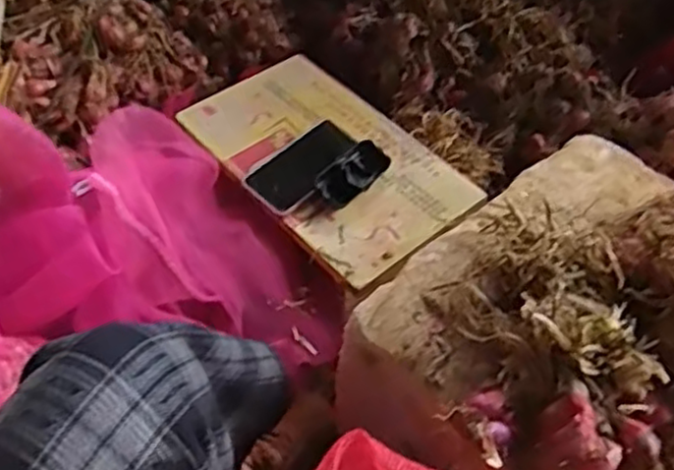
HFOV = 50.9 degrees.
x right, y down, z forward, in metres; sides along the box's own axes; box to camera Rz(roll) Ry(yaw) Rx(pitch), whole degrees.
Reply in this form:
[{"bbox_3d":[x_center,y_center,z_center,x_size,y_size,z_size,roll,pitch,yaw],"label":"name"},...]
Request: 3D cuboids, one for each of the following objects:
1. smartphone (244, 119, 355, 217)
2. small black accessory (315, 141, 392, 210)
[{"bbox_3d":[-0.044,-0.091,0.916,0.152,0.013,0.086,-37,58,-19],"label":"smartphone"},{"bbox_3d":[0.019,-0.076,0.904,0.049,0.034,0.100,35,56,24],"label":"small black accessory"}]

